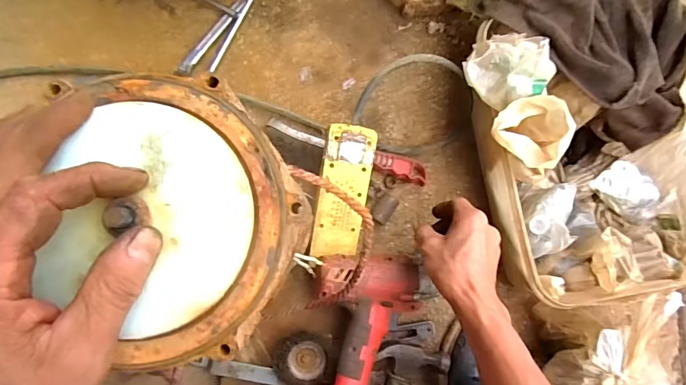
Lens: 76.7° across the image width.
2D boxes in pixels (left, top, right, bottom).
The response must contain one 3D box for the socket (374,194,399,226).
[{"bbox_3d":[0.054,0.022,0.565,0.022,0.022,0.039,34,82,-1],"label":"socket"}]

